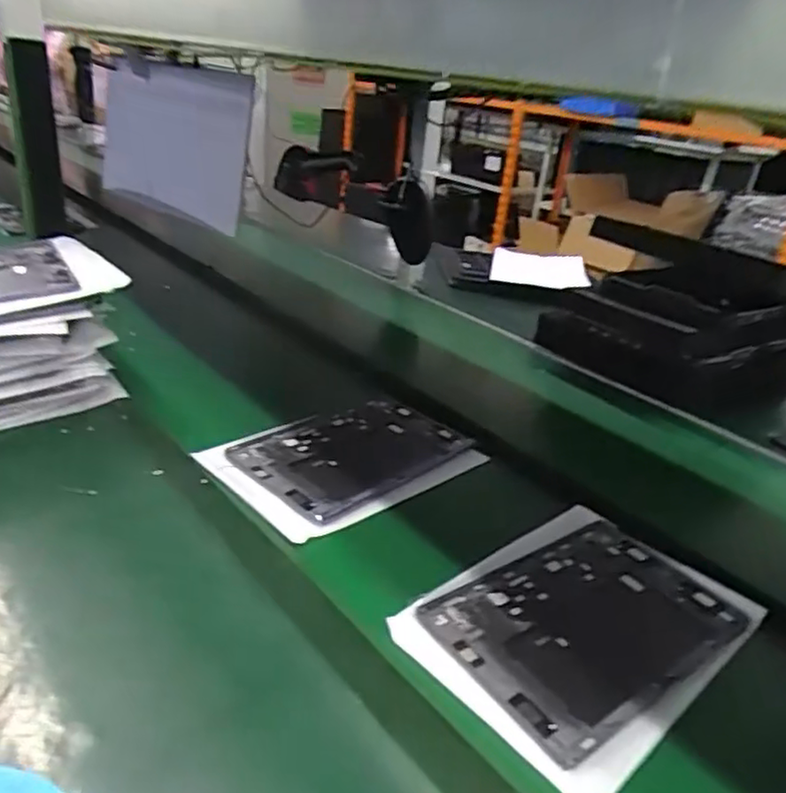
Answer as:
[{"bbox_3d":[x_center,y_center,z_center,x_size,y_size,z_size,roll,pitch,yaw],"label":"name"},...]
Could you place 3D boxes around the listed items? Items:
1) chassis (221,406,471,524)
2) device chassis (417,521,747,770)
[{"bbox_3d":[-0.044,0.061,0.788,0.170,0.008,0.250,25,33,37],"label":"chassis"},{"bbox_3d":[0.169,0.190,0.571,0.252,0.010,0.167,-15,32,-35],"label":"device chassis"}]

